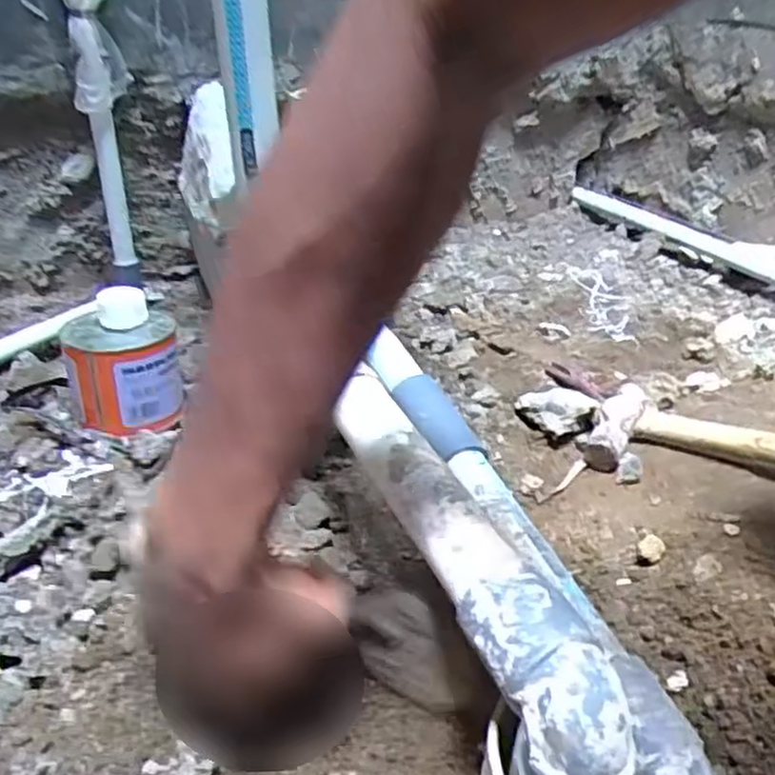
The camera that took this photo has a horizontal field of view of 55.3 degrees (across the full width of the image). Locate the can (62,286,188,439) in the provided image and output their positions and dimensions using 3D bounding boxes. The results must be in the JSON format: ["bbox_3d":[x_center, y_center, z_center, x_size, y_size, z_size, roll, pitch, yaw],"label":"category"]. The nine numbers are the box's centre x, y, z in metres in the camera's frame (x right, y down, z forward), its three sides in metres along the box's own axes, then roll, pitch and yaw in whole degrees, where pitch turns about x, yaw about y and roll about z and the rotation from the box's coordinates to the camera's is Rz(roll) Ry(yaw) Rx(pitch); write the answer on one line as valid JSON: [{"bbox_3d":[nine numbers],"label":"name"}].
[{"bbox_3d":[-0.242,-0.025,0.683,0.103,0.103,0.107,-9,32,-20],"label":"can"}]

